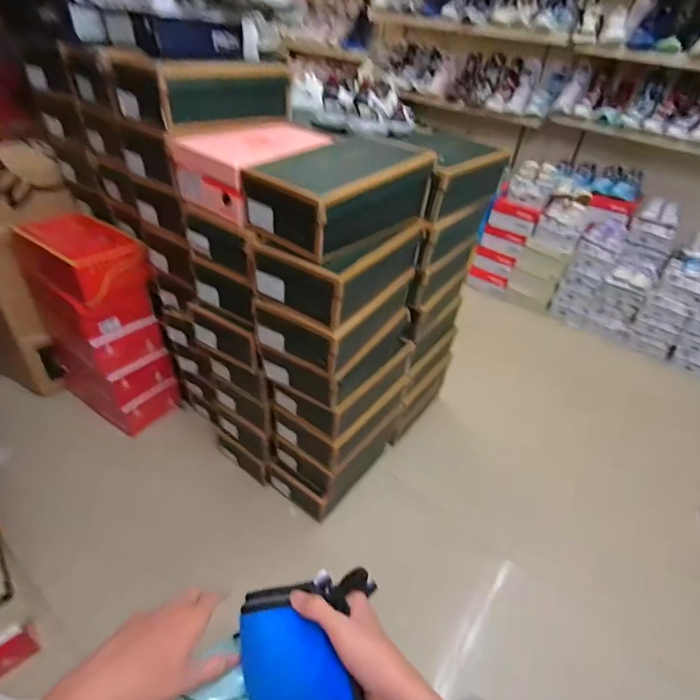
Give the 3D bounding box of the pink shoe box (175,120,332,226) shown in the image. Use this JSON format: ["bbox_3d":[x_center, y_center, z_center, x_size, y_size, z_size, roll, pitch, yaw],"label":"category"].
[{"bbox_3d":[-0.183,-0.361,0.864,0.192,0.114,0.270,33,44,30],"label":"pink shoe box"}]

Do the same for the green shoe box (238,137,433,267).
[{"bbox_3d":[-0.015,-0.295,0.805,0.188,0.127,0.351,31,44,28],"label":"green shoe box"}]

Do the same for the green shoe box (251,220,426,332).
[{"bbox_3d":[-0.013,-0.173,0.860,0.185,0.126,0.318,25,41,22],"label":"green shoe box"}]

